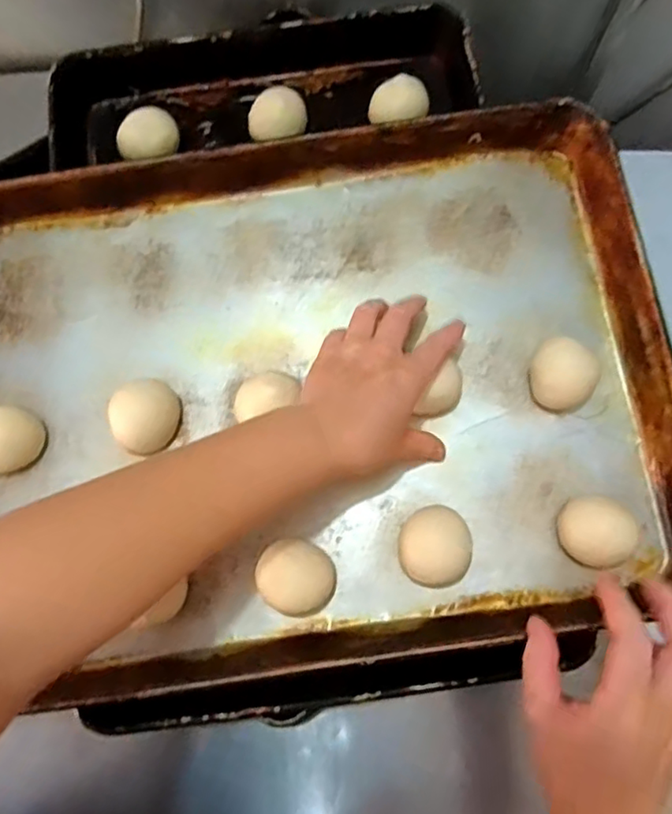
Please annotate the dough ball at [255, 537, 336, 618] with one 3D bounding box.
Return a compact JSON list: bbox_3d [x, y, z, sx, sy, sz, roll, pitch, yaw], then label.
[{"bbox_3d":[-0.029,0.126,0.454,0.057,0.031,0.051,23,79,6],"label":"dough ball"}]

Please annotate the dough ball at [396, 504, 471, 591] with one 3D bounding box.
[{"bbox_3d":[0.075,0.105,0.457,0.053,0.032,0.057,0,77,1],"label":"dough ball"}]

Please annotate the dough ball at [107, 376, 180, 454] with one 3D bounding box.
[{"bbox_3d":[-0.151,0.007,0.481,0.047,0.028,0.056,22,79,6],"label":"dough ball"}]

